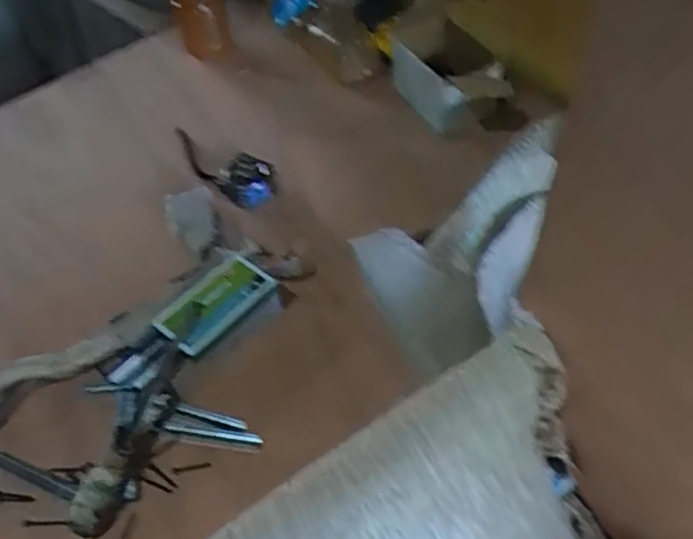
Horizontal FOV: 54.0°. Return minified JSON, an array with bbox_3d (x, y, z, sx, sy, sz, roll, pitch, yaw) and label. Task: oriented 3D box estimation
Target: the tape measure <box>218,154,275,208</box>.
[{"bbox_3d":[-0.125,-0.113,0.866,0.069,0.040,0.066,-3,51,3],"label":"tape measure"}]

